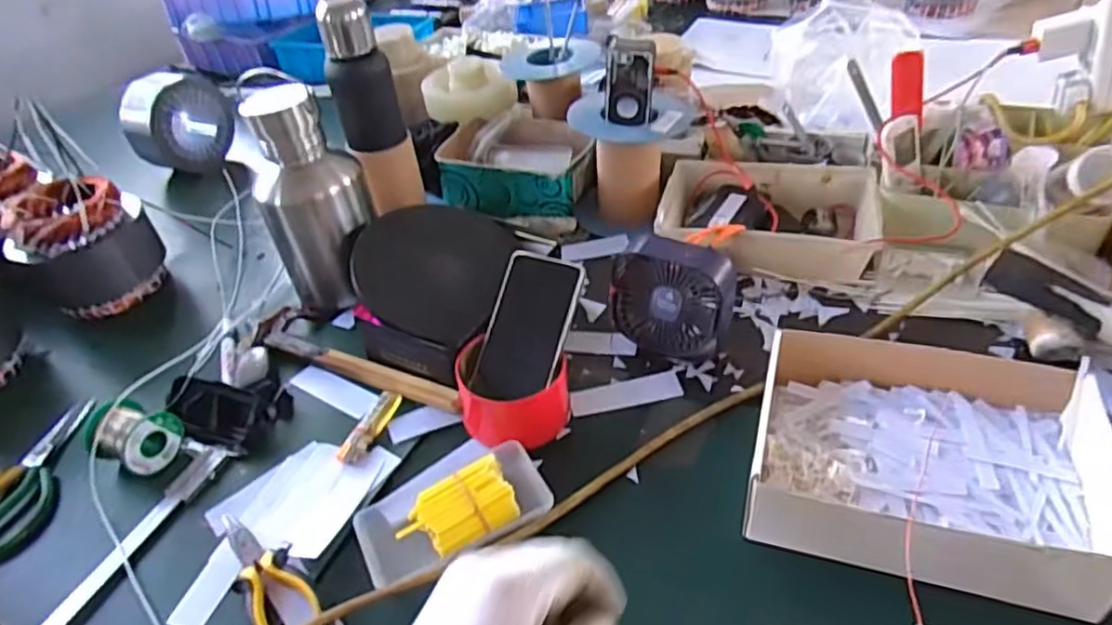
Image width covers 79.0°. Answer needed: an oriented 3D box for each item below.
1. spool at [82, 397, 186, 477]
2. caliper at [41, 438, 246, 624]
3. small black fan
[{"bbox_3d":[-0.403,0.115,0.642,0.068,0.048,0.057,9,43,18],"label":"spool"},{"bbox_3d":[-0.383,0.195,0.591,0.059,0.009,0.227,14,45,23],"label":"caliper"},{"bbox_3d":[0.120,-0.016,0.688,0.123,0.103,0.067,16,46,25],"label":"small black fan"}]

